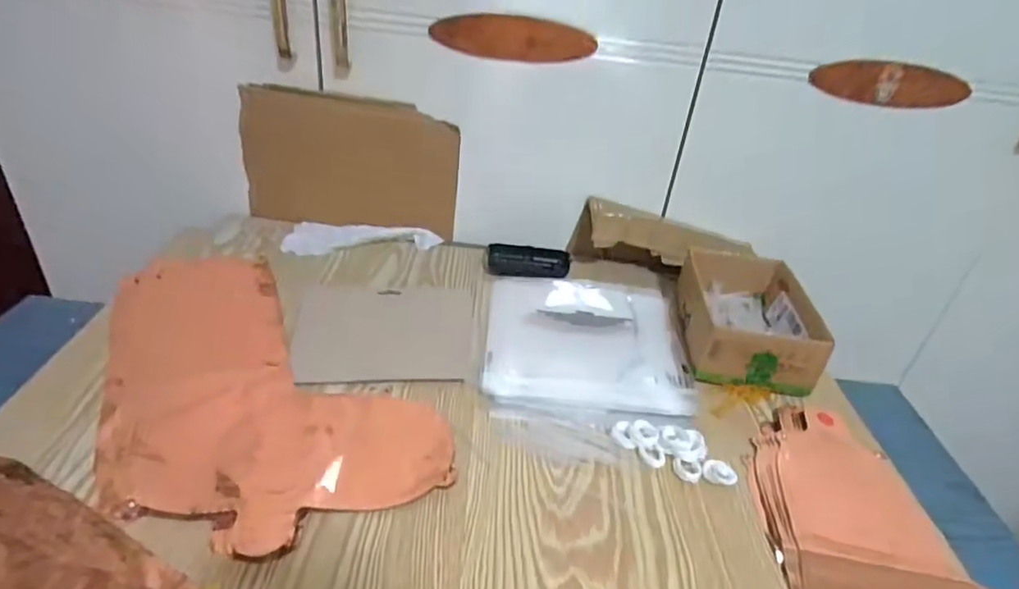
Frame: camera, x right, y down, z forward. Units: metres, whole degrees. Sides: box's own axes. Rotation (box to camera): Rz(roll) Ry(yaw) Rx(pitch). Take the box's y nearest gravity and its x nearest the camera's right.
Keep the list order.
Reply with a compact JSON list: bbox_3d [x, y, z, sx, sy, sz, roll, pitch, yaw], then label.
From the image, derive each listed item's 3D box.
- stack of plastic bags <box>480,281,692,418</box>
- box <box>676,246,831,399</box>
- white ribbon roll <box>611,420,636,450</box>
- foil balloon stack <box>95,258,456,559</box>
[{"bbox_3d":[0.087,0.043,0.657,0.219,0.014,0.233,6,33,-1],"label":"stack of plastic bags"},{"bbox_3d":[0.271,0.019,0.675,0.129,0.062,0.205,10,33,5],"label":"box"},{"bbox_3d":[0.104,0.128,0.536,0.020,0.007,0.029,-1,34,-12],"label":"white ribbon roll"},{"bbox_3d":[-0.255,0.069,0.559,0.239,0.010,0.419,-17,40,-32],"label":"foil balloon stack"}]

